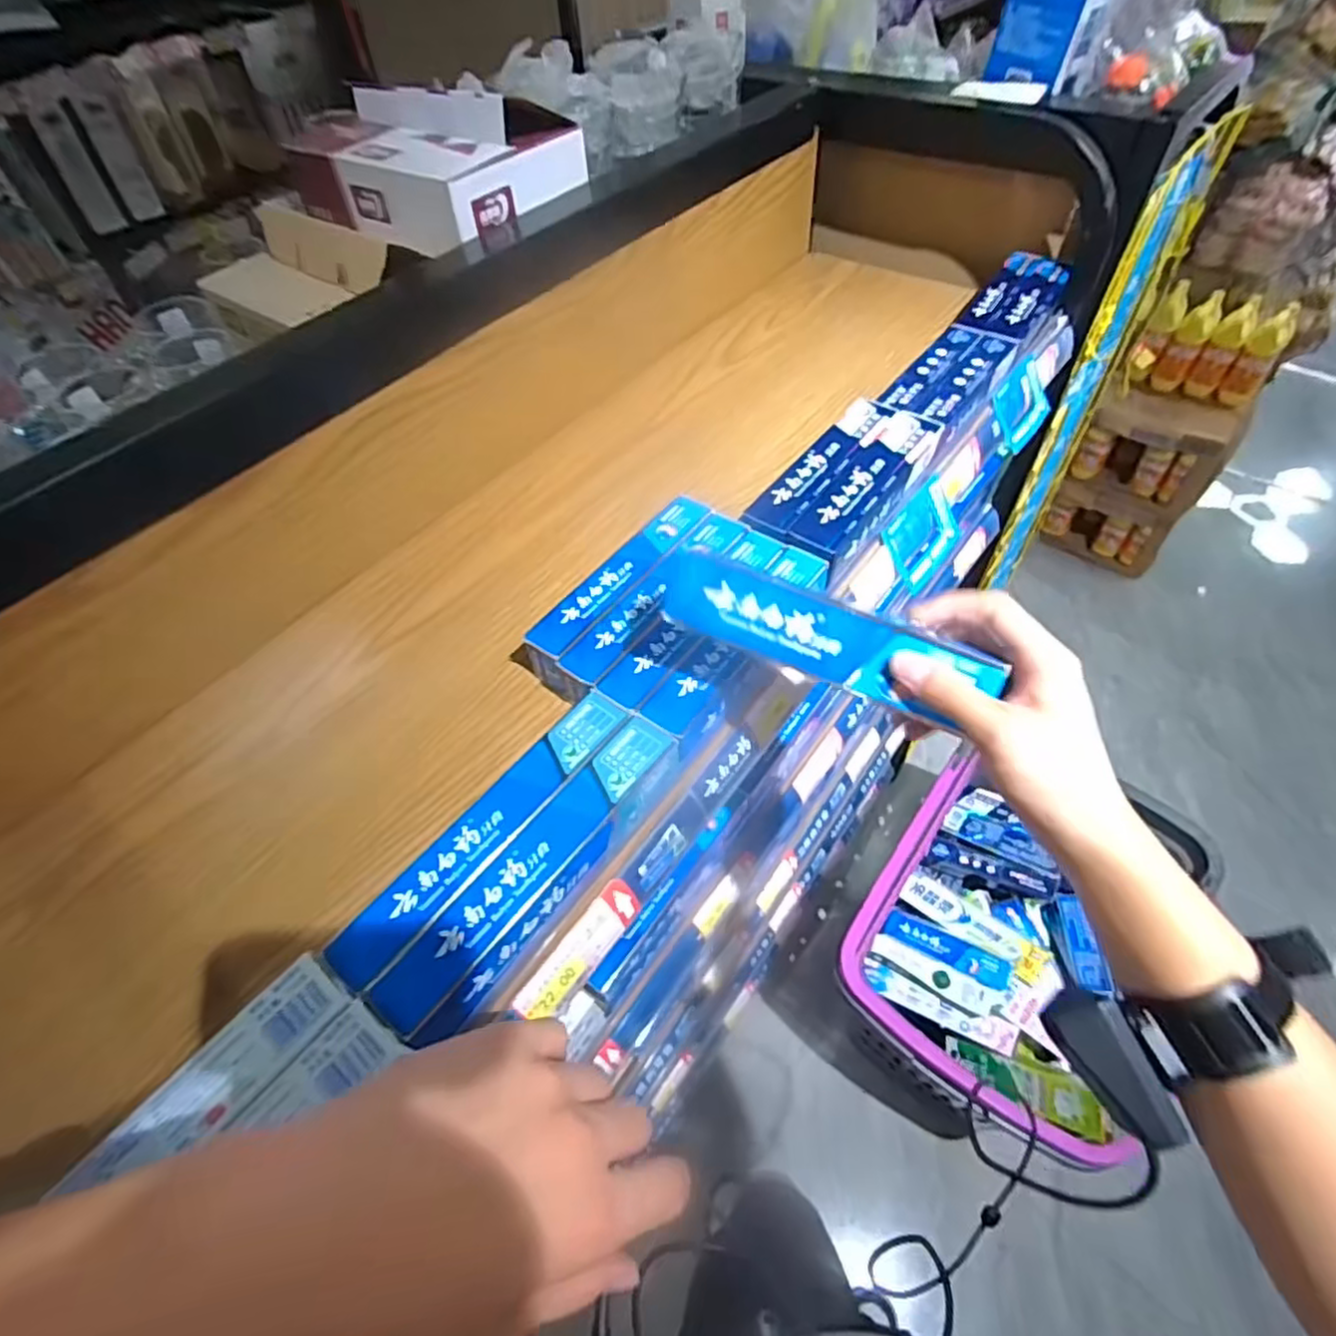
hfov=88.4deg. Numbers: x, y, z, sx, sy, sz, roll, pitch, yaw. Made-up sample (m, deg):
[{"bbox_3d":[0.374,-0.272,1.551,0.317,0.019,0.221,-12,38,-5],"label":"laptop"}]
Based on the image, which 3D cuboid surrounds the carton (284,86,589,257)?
[{"bbox_3d":[-0.219,-0.481,0.643,0.224,0.084,0.165,30,59,24],"label":"carton"}]

